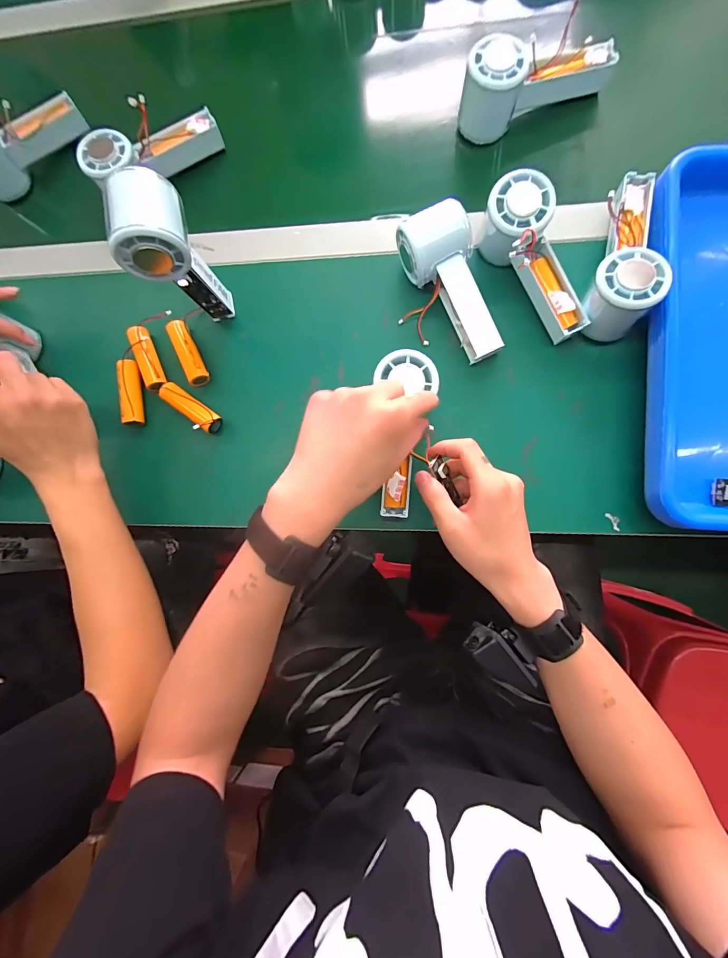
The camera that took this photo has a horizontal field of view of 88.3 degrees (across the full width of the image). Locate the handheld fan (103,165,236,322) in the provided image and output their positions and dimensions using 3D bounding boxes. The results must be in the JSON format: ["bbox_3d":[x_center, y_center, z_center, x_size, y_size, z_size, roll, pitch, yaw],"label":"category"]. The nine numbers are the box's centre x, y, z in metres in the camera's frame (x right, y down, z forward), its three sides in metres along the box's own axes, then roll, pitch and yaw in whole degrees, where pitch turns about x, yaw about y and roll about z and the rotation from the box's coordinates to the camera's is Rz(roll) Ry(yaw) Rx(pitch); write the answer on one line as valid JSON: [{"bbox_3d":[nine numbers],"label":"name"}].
[{"bbox_3d":[-0.167,-0.198,0.353,0.052,0.159,0.062,-16,82,5],"label":"handheld fan"}]

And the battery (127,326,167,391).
[{"bbox_3d":[-0.239,-0.134,0.413,0.022,0.022,0.073,-21,82,4],"label":"battery"}]

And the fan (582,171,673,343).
[{"bbox_3d":[0.245,-0.214,0.350,0.055,0.062,0.147,14,86,8],"label":"fan"}]

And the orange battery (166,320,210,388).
[{"bbox_3d":[-0.193,-0.139,0.417,0.023,0.026,0.074,-26,82,4],"label":"orange battery"}]

